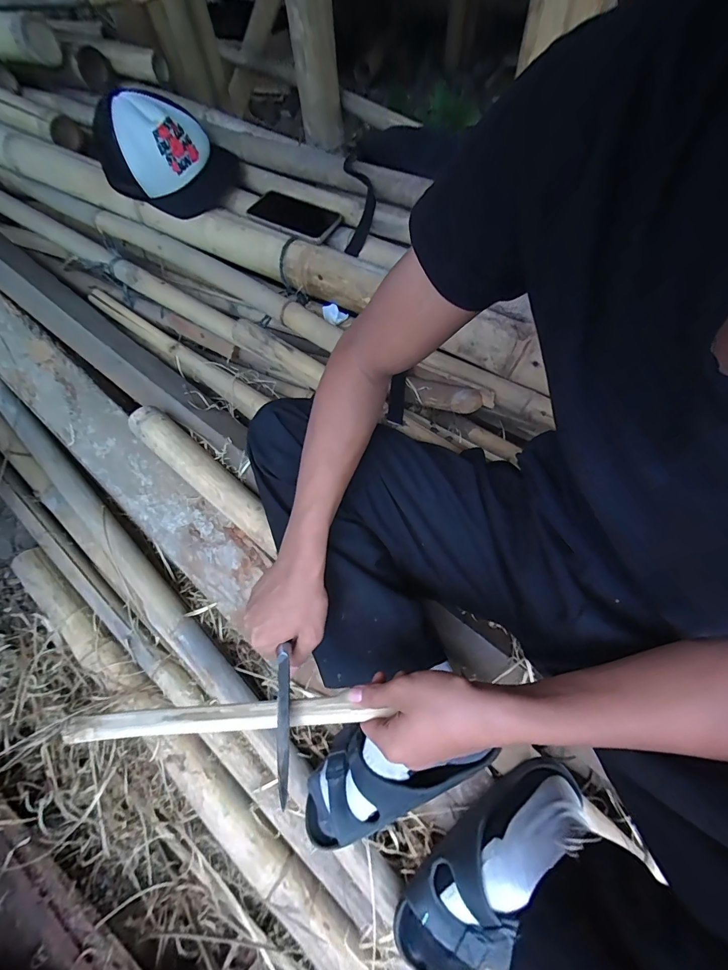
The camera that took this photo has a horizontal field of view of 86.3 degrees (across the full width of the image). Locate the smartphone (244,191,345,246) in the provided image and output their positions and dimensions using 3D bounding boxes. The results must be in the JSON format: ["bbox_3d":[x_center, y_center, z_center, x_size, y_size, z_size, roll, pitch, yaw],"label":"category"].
[{"bbox_3d":[-0.122,-0.472,0.679,0.166,0.011,0.072,26,78,12],"label":"smartphone"}]

